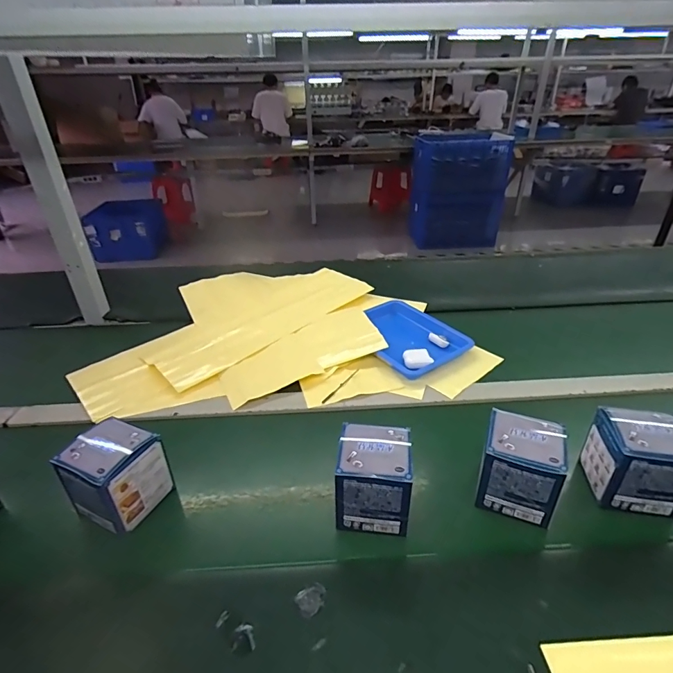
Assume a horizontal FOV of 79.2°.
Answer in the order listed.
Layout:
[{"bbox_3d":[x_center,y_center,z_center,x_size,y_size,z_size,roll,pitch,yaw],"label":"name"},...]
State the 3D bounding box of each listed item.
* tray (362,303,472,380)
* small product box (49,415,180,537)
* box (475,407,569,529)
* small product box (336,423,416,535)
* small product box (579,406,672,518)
[{"bbox_3d":[0.144,-0.001,0.809,0.184,0.037,0.219,-22,35,-27],"label":"tray"},{"bbox_3d":[-0.260,0.163,0.481,0.080,0.097,0.082,11,34,23],"label":"small product box"},{"bbox_3d":[0.215,0.153,0.484,0.087,0.096,0.077,10,34,23],"label":"box"},{"bbox_3d":[0.042,0.163,0.472,0.084,0.095,0.076,0,31,8],"label":"small product box"},{"bbox_3d":[0.361,0.147,0.487,0.091,0.095,0.079,2,32,11],"label":"small product box"}]

